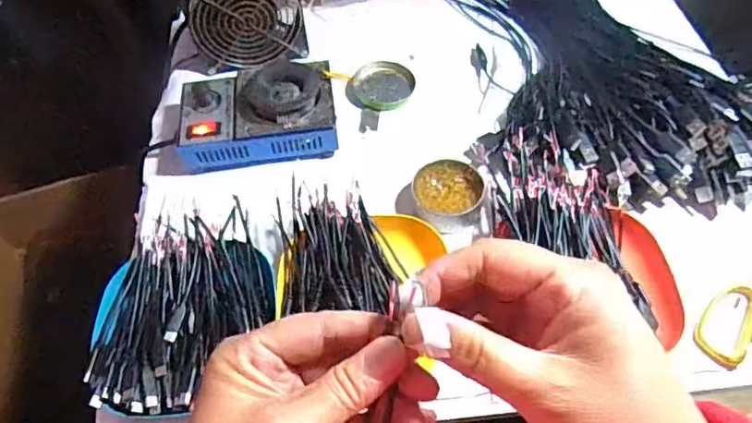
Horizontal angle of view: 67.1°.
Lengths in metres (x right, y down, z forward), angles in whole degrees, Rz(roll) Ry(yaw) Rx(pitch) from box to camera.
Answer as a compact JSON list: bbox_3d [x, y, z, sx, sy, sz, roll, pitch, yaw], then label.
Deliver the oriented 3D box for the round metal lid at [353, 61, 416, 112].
[{"bbox_3d":[0.010,-0.136,0.612,0.063,0.016,0.061,-2,57,2],"label":"round metal lid"}]

